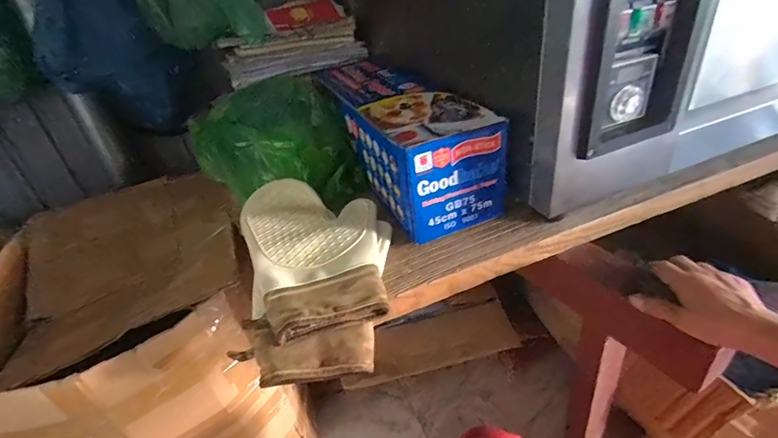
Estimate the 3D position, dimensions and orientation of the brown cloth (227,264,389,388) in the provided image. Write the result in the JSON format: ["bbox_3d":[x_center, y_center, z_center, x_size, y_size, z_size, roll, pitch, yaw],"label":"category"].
[{"bbox_3d":[-0.083,0.116,0.448,0.165,0.054,0.107,-13,34,-9],"label":"brown cloth"}]

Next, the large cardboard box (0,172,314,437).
[{"bbox_3d":[-0.458,0.279,0.842,0.413,0.500,0.529,-18,35,-16],"label":"large cardboard box"}]

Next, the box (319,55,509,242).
[{"bbox_3d":[0.005,-0.152,0.710,0.146,0.153,0.471,-17,35,-15],"label":"box"}]

